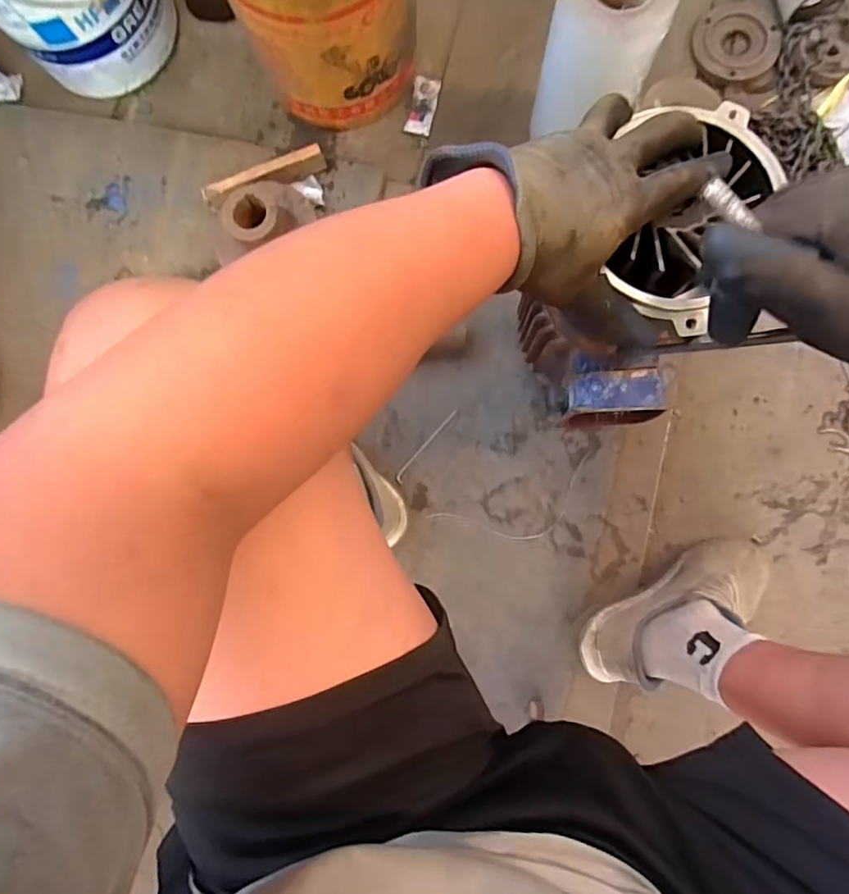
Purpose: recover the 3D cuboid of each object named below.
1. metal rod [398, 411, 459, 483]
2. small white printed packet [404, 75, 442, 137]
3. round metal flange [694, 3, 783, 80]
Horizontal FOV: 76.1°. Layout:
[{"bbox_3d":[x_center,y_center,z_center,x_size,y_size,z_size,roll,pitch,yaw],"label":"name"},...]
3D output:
[{"bbox_3d":[0.002,-0.002,0.814,0.015,0.004,0.139,37,88,12],"label":"metal rod"},{"bbox_3d":[-0.002,-0.556,0.884,0.043,0.012,0.091,14,87,-2],"label":"small white printed packet"},{"bbox_3d":[0.501,-0.652,0.874,0.126,0.025,0.130,0,83,1],"label":"round metal flange"}]

